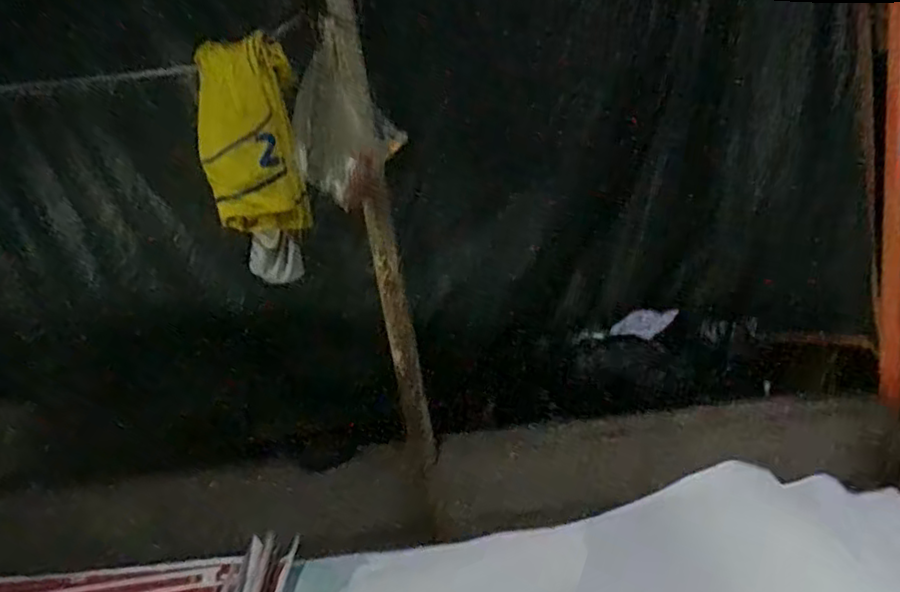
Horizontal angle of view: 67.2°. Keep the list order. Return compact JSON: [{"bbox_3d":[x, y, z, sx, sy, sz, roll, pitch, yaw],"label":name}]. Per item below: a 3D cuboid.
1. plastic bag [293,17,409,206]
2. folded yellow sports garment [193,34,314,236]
[{"bbox_3d":[-0.209,-0.353,1.367,0.215,0.323,0.080,-12,16,-8],"label":"plastic bag"},{"bbox_3d":[-0.402,-0.311,1.365,0.198,0.366,0.107,-14,17,-13],"label":"folded yellow sports garment"}]

